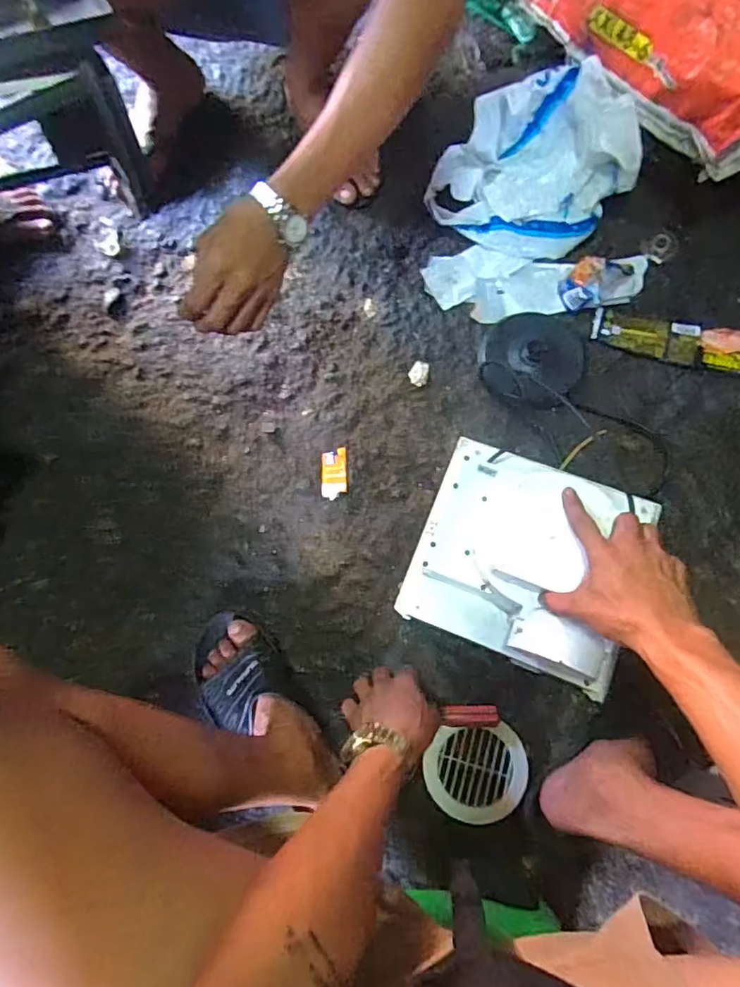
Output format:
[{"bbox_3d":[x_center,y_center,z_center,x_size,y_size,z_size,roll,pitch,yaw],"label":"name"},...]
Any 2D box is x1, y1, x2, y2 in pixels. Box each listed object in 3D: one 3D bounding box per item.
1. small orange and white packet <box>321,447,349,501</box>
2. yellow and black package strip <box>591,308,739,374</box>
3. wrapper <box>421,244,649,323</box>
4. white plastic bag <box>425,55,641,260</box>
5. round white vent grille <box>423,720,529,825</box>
[{"bbox_3d":[-0.050,-0.028,0.797,0.038,0.011,0.068,-4,74,0],"label":"small orange and white packet"},{"bbox_3d":[0.461,-0.216,0.815,0.267,0.029,0.061,11,75,5],"label":"yellow and black package strip"},{"bbox_3d":[0.238,-0.311,0.831,0.315,0.057,0.110,8,74,4],"label":"wrapper"},{"bbox_3d":[0.236,-0.482,0.823,0.277,0.162,0.212,8,74,4],"label":"white plastic bag"},{"bbox_3d":[0.124,0.330,0.667,0.114,0.034,0.101,-4,74,0],"label":"round white vent grille"}]

